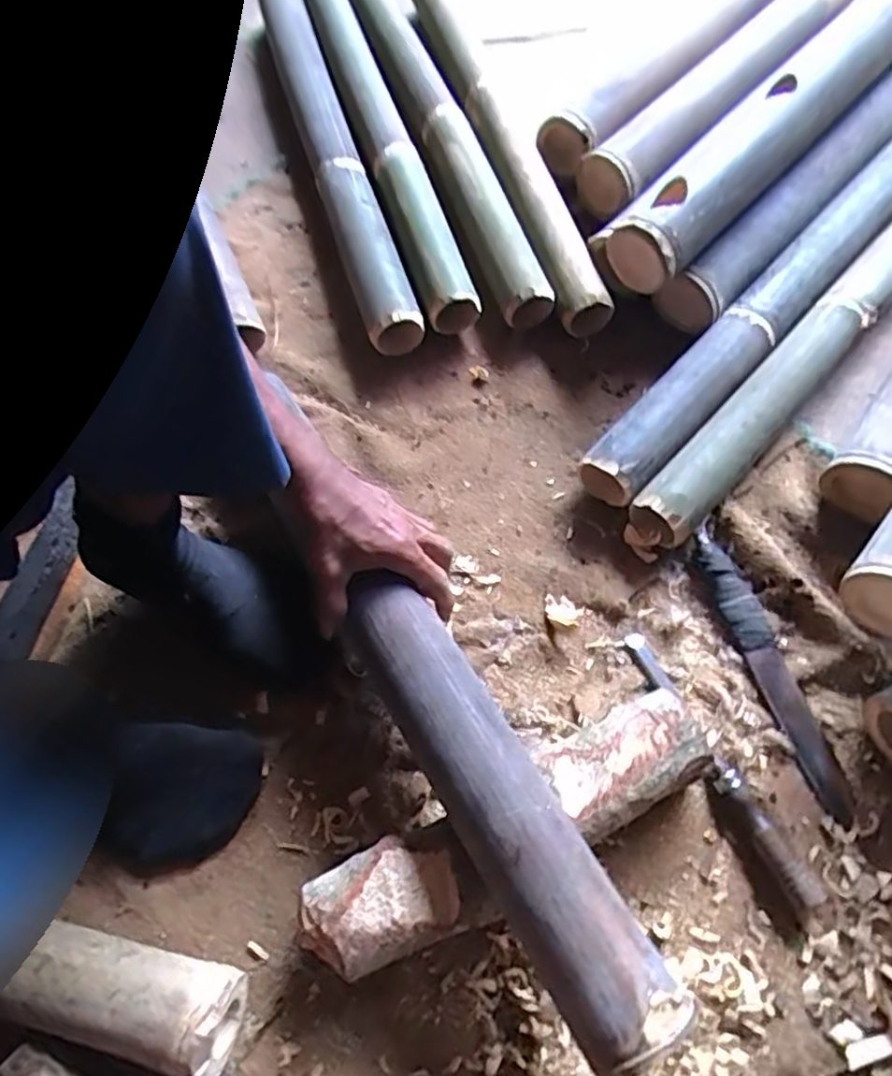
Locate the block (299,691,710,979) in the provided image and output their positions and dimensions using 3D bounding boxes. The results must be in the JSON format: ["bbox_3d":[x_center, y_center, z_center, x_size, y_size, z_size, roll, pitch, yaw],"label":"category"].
[{"bbox_3d":[0.047,0.224,0.524,0.327,0.064,0.092,-31,69,-10],"label":"block"}]

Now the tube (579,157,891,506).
[{"bbox_3d":[0.373,-0.268,0.733,0.064,0.060,0.640,41,75,17],"label":"tube"}]

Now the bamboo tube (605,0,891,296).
[{"bbox_3d":[0.363,-0.451,0.732,0.519,0.073,0.087,-43,72,-14],"label":"bamboo tube"}]

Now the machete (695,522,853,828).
[{"bbox_3d":[0.289,0.113,0.596,0.036,0.020,0.266,-20,68,-5],"label":"machete"}]

